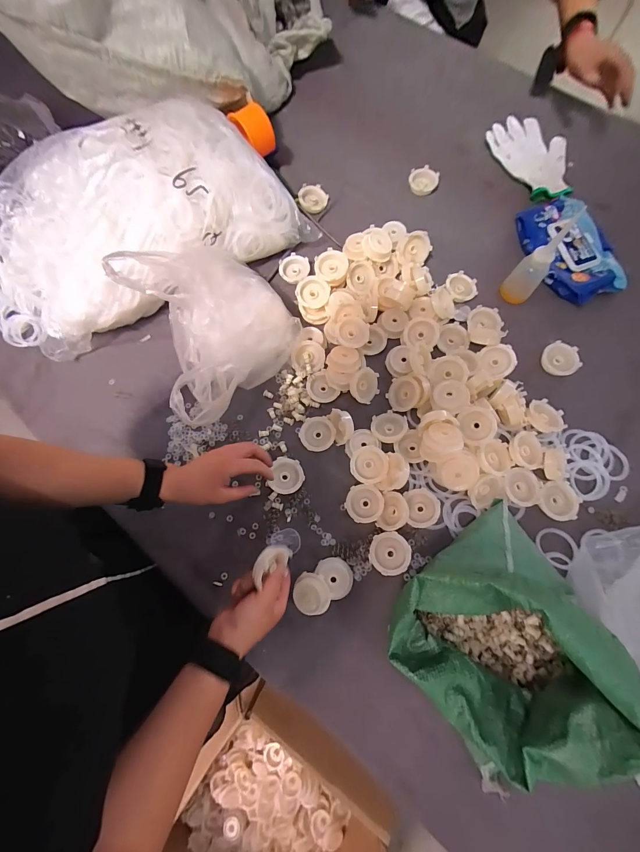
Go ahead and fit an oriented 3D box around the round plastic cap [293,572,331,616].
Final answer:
[{"bbox_3d":[-0.011,0.230,0.450,0.048,0.022,0.053,-3,75,2],"label":"round plastic cap"}]

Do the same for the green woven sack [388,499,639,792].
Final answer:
[{"bbox_3d":[0.213,0.238,0.364,0.232,0.157,0.224,-35,77,-6],"label":"green woven sack"}]

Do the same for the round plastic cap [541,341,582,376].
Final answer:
[{"bbox_3d":[0.382,-0.106,0.523,0.054,0.018,0.051,30,99,18],"label":"round plastic cap"}]

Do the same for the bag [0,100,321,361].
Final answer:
[{"bbox_3d":[-0.337,-0.326,0.536,0.587,0.177,0.269,-29,76,-6],"label":"bag"}]

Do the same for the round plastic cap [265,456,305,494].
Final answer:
[{"bbox_3d":[-0.050,0.074,0.492,0.052,0.025,0.053,-1,75,2],"label":"round plastic cap"}]

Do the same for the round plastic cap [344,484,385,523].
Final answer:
[{"bbox_3d":[0.065,0.114,0.482,0.054,0.022,0.053,-1,76,2],"label":"round plastic cap"}]

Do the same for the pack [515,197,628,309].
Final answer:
[{"bbox_3d":[0.430,-0.304,0.565,0.129,0.045,0.197,-15,75,-2],"label":"pack"}]

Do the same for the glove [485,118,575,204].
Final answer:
[{"bbox_3d":[0.418,-0.518,0.637,0.126,0.028,0.209,-25,76,-4],"label":"glove"}]

